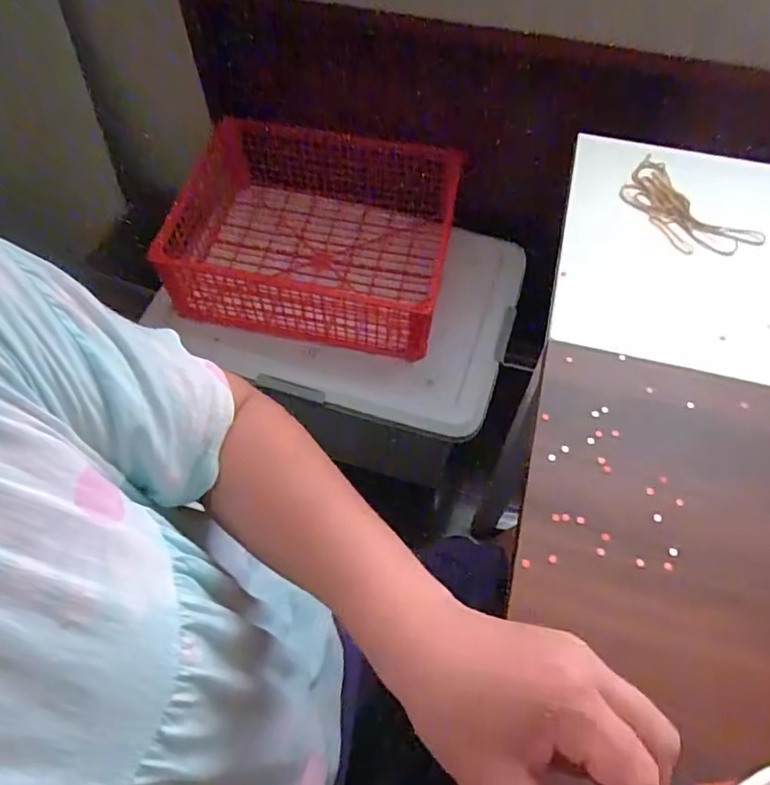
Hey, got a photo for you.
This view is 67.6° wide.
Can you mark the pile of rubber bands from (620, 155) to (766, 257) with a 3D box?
[{"bbox_3d":[0.285,-0.177,0.557,0.074,0.011,0.137,-31,64,-17],"label":"pile of rubber bands"}]

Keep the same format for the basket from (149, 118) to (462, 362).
[{"bbox_3d":[-0.137,-0.263,1.000,0.487,0.159,0.336,13,60,8],"label":"basket"}]

